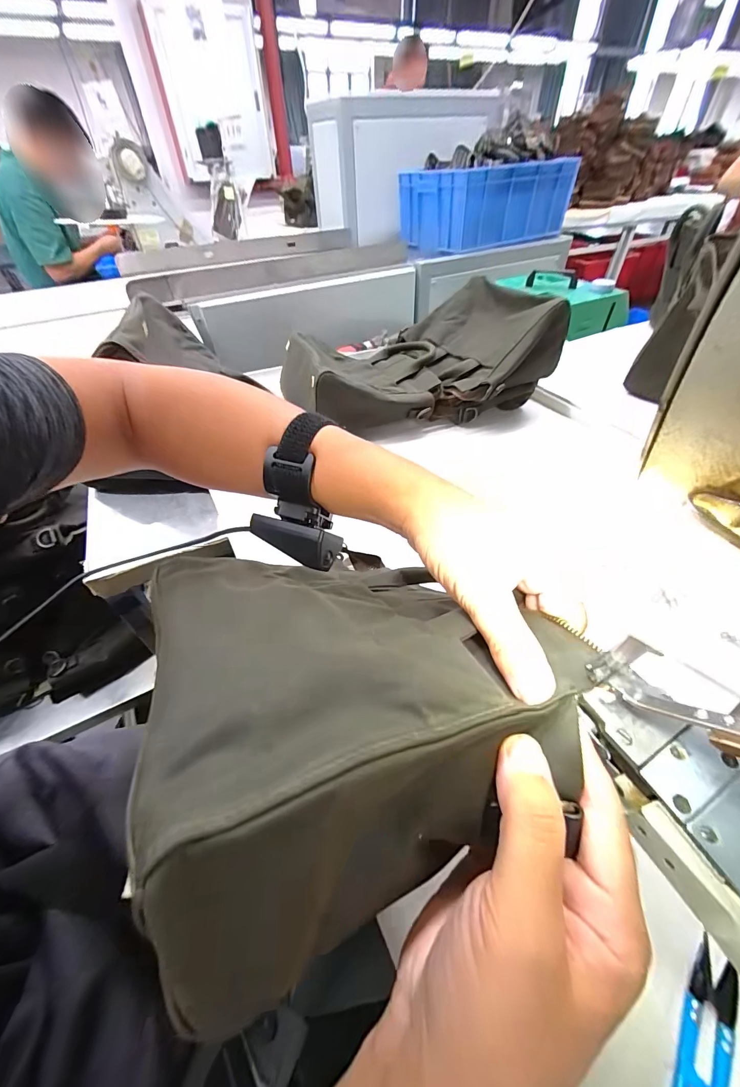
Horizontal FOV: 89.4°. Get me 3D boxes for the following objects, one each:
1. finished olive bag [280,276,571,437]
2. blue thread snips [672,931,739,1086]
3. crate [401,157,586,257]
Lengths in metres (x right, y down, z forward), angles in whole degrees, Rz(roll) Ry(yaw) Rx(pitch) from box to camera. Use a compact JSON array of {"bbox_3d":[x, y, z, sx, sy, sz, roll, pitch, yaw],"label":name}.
[{"bbox_3d":[0.073,-0.322,0.638,0.393,0.128,0.299,-18,49,-14],"label":"finished olive bag"},{"bbox_3d":[0.167,0.259,0.187,0.022,0.010,0.095,34,57,29],"label":"blue thread snips"},{"bbox_3d":[0.440,-1.238,1.355,0.662,0.195,0.350,-30,52,-23],"label":"crate"}]

